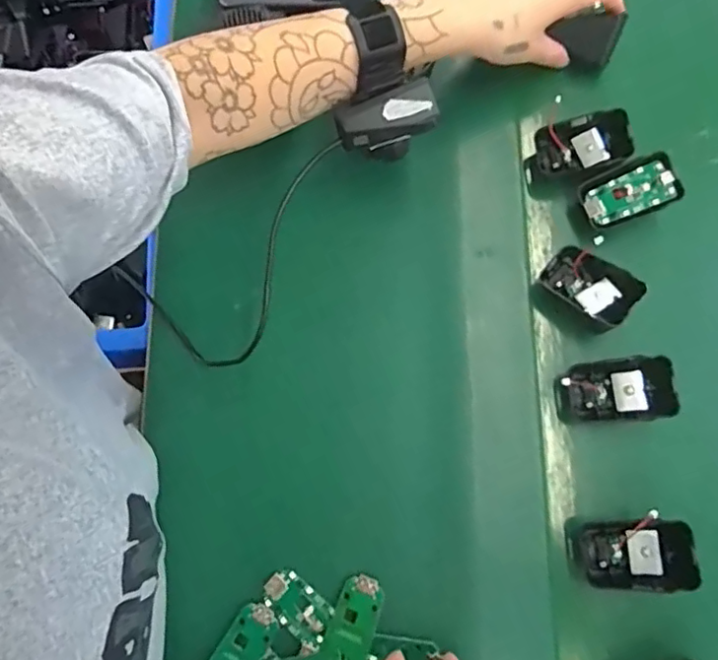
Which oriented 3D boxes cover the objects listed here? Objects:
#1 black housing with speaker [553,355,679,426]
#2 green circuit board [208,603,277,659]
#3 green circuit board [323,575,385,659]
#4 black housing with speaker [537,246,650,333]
[{"bbox_3d":[0.184,0.044,0.415,0.080,0.017,0.044,-10,82,25],"label":"black housing with speaker"},{"bbox_3d":[-0.082,0.224,0.388,0.033,0.004,0.072,30,79,10],"label":"green circuit board"},{"bbox_3d":[-0.003,0.199,0.387,0.030,0.006,0.060,18,67,11],"label":"green circuit board"},{"bbox_3d":[0.173,-0.034,0.427,0.065,0.029,0.045,39,80,12],"label":"black housing with speaker"}]

